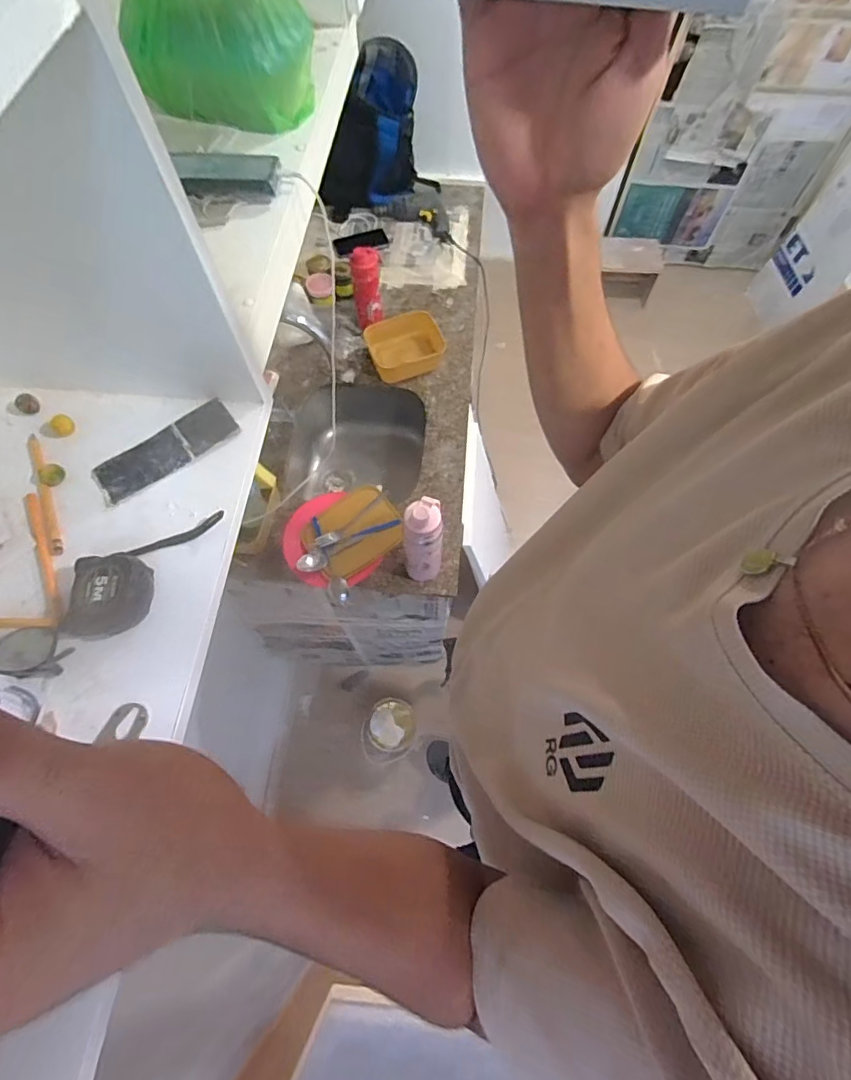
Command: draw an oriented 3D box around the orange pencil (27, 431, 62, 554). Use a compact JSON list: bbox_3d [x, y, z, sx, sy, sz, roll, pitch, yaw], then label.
[{"bbox_3d":[-0.387,-0.049,0.504,0.015,0.009,0.150,-24,68,-10],"label":"orange pencil"}]

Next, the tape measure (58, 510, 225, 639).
[{"bbox_3d":[-0.266,0.024,0.455,0.071,0.035,0.150,24,68,11],"label":"tape measure"}]

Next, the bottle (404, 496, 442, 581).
[{"bbox_3d":[-0.002,0.006,1.016,0.074,0.278,0.079,6,66,3],"label":"bottle"}]

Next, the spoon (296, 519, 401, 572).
[{"bbox_3d":[-0.158,0.002,1.026,0.225,0.039,0.034,-31,69,-13],"label":"spoon"}]

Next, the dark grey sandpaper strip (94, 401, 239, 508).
[{"bbox_3d":[-0.271,-0.094,0.522,0.147,0.007,0.056,-36,70,-15],"label":"dark grey sandpaper strip"}]

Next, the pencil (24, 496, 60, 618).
[{"bbox_3d":[-0.369,0.014,0.479,0.014,0.009,0.143,-23,68,-10],"label":"pencil"}]

